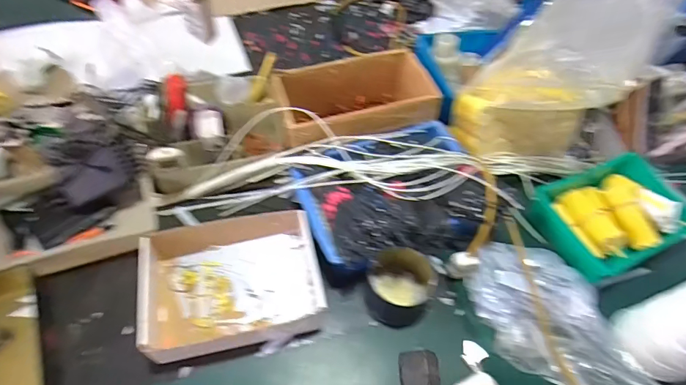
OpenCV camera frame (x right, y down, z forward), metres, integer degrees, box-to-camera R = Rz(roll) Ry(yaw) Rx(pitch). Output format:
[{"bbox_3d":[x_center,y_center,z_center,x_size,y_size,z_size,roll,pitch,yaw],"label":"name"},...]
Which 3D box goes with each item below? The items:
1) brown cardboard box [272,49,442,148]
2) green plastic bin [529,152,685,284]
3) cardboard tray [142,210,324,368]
[{"bbox_3d":[0.021,-0.150,0.820,0.290,0.139,0.172,-16,57,-16],"label":"brown cardboard box"},{"bbox_3d":[0.474,0.039,0.757,0.256,0.058,0.184,-17,57,-16],"label":"green plastic bin"},{"bbox_3d":[-0.163,0.134,0.642,0.253,0.072,0.190,-7,55,-9],"label":"cardboard tray"}]

